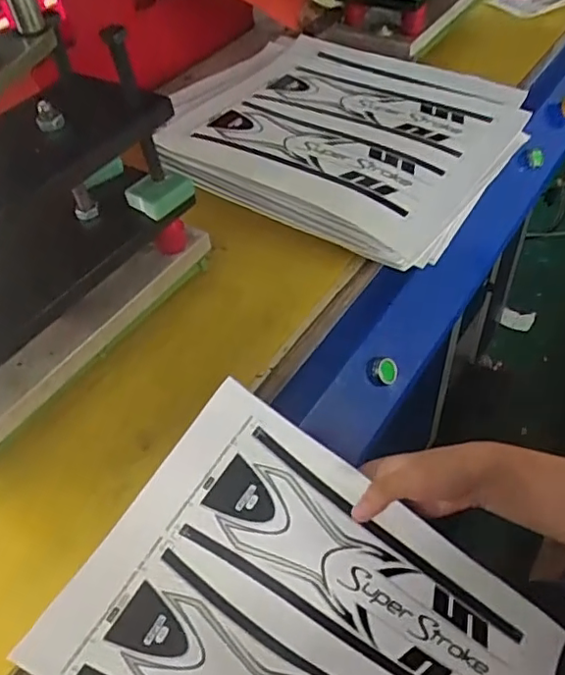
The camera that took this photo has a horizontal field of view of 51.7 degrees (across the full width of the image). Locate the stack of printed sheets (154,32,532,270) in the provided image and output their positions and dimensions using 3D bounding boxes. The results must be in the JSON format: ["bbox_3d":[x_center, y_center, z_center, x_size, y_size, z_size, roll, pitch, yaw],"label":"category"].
[{"bbox_3d":[0.062,-0.232,0.670,0.361,0.087,0.317,24,55,25],"label":"stack of printed sheets"}]

